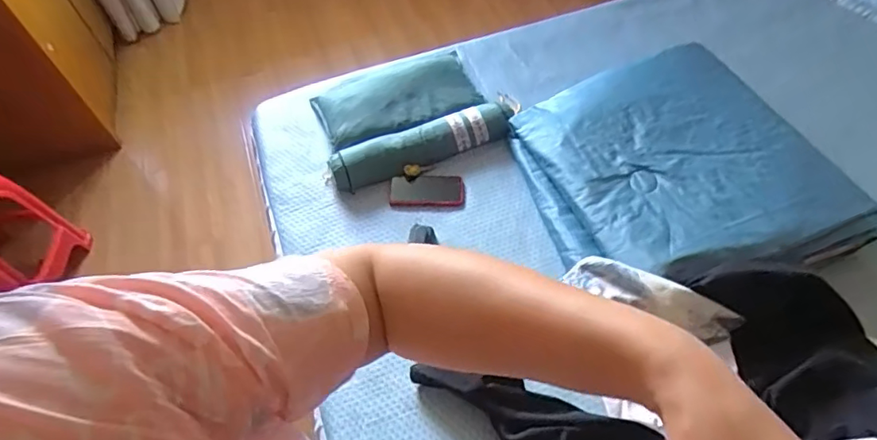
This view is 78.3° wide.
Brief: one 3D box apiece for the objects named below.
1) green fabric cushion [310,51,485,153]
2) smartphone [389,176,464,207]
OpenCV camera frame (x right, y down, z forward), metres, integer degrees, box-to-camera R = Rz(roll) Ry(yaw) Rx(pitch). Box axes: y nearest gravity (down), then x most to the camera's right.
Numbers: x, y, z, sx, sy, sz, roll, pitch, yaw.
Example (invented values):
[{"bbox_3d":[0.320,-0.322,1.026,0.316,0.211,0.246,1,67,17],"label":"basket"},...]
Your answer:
[{"bbox_3d":[-0.096,-0.299,1.327,0.392,0.048,0.208,-23,57,-11],"label":"green fabric cushion"},{"bbox_3d":[-0.027,-0.066,1.223,0.166,0.011,0.072,1,73,5],"label":"smartphone"}]

